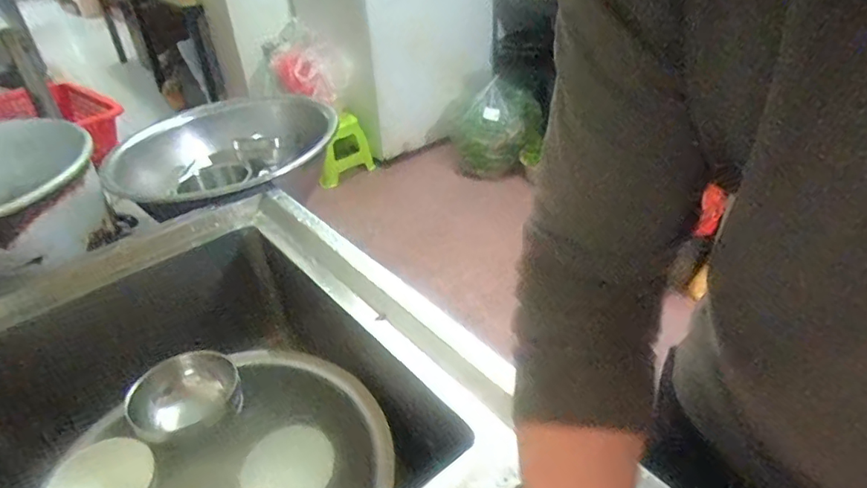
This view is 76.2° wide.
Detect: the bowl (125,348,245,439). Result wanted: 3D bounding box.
[{"bbox_3d":[-0.307,0.188,0.686,0.128,0.060,0.103,-26,40,-28],"label":"bowl"}]

